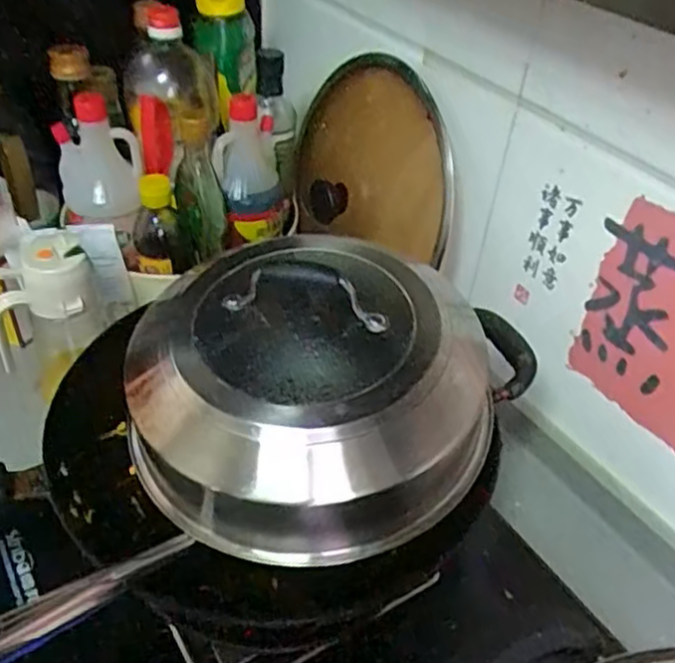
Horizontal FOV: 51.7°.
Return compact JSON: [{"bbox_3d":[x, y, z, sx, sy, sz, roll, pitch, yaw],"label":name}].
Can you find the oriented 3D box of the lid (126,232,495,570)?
[{"bbox_3d":[-0.023,0.028,0.481,0.226,0.135,0.218,3,41,-3],"label":"lid"}]

